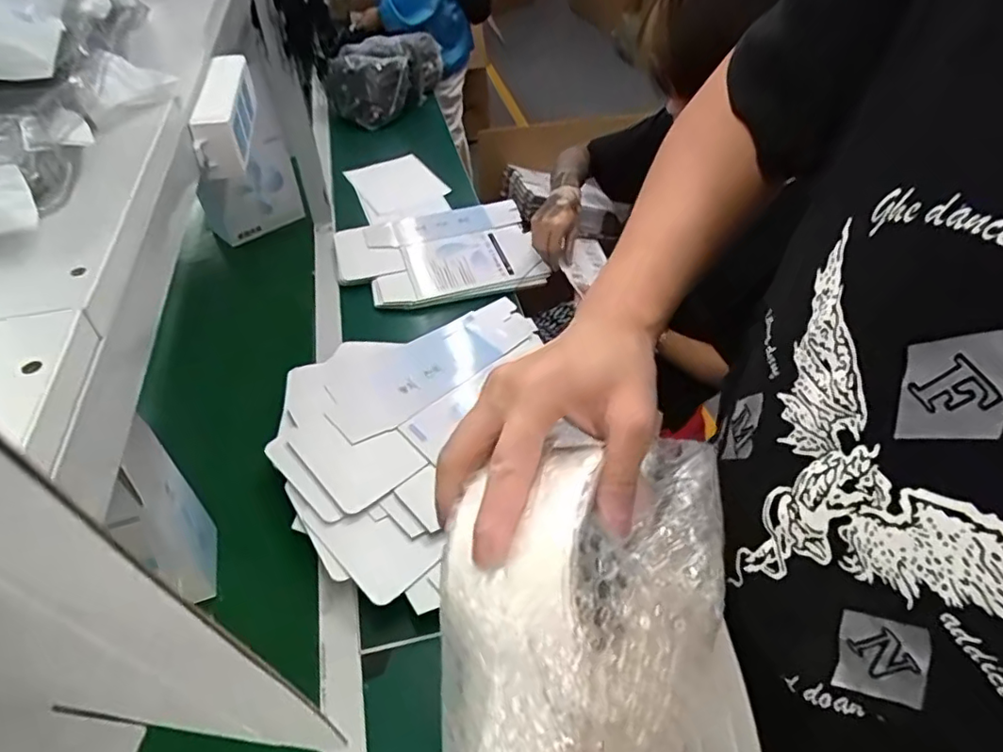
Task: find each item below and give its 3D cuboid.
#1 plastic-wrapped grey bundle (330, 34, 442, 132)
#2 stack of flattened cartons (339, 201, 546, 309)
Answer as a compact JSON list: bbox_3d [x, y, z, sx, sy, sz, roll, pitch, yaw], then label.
[{"bbox_3d":[-0.292,-0.759,1.502,0.152,0.148,0.386,15,47,14],"label":"plastic-wrapped grey bundle"},{"bbox_3d":[-0.118,-0.223,1.065,0.343,0.036,0.249,-8,46,-8],"label":"stack of flattened cartons"}]

